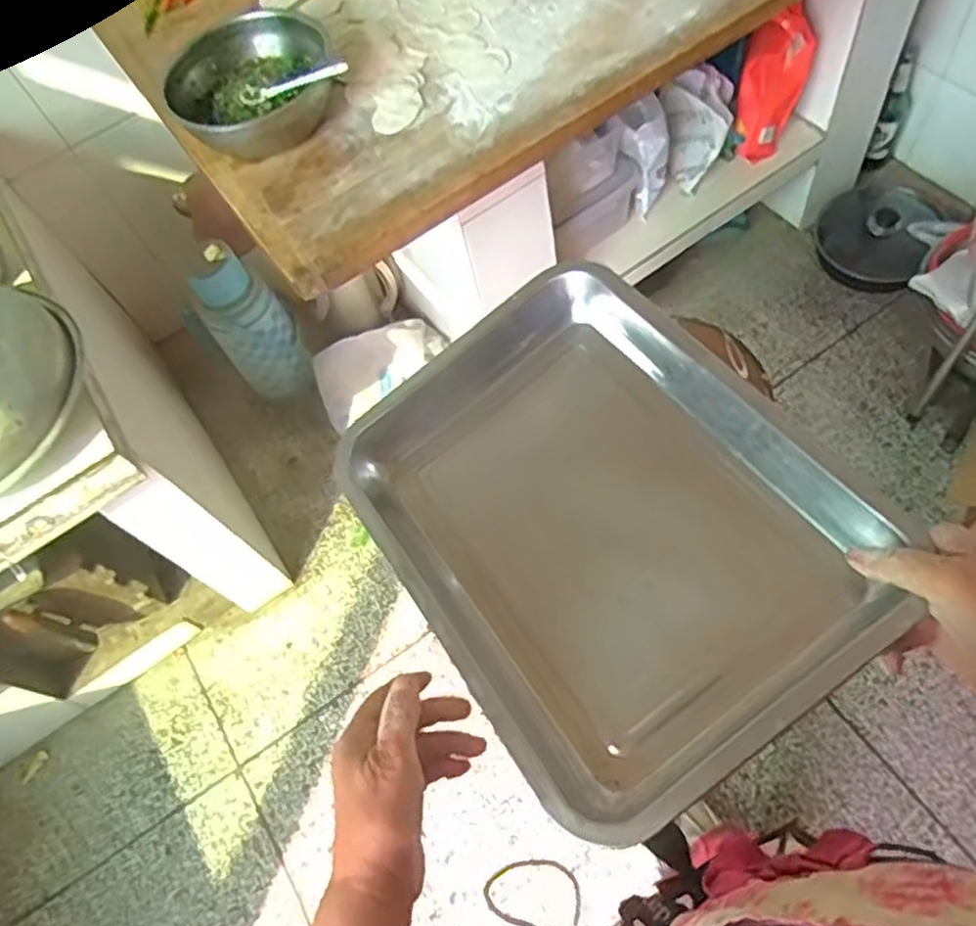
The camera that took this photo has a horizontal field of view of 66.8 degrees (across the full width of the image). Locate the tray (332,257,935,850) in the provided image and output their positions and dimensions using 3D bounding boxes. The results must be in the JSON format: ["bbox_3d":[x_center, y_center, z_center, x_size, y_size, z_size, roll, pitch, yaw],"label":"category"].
[{"bbox_3d":[0.069,0.030,0.494,0.255,0.053,0.343,-39,60,0],"label":"tray"}]

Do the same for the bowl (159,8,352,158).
[{"bbox_3d":[-0.308,-0.505,0.981,0.213,0.078,0.196,-2,57,3],"label":"bowl"}]

